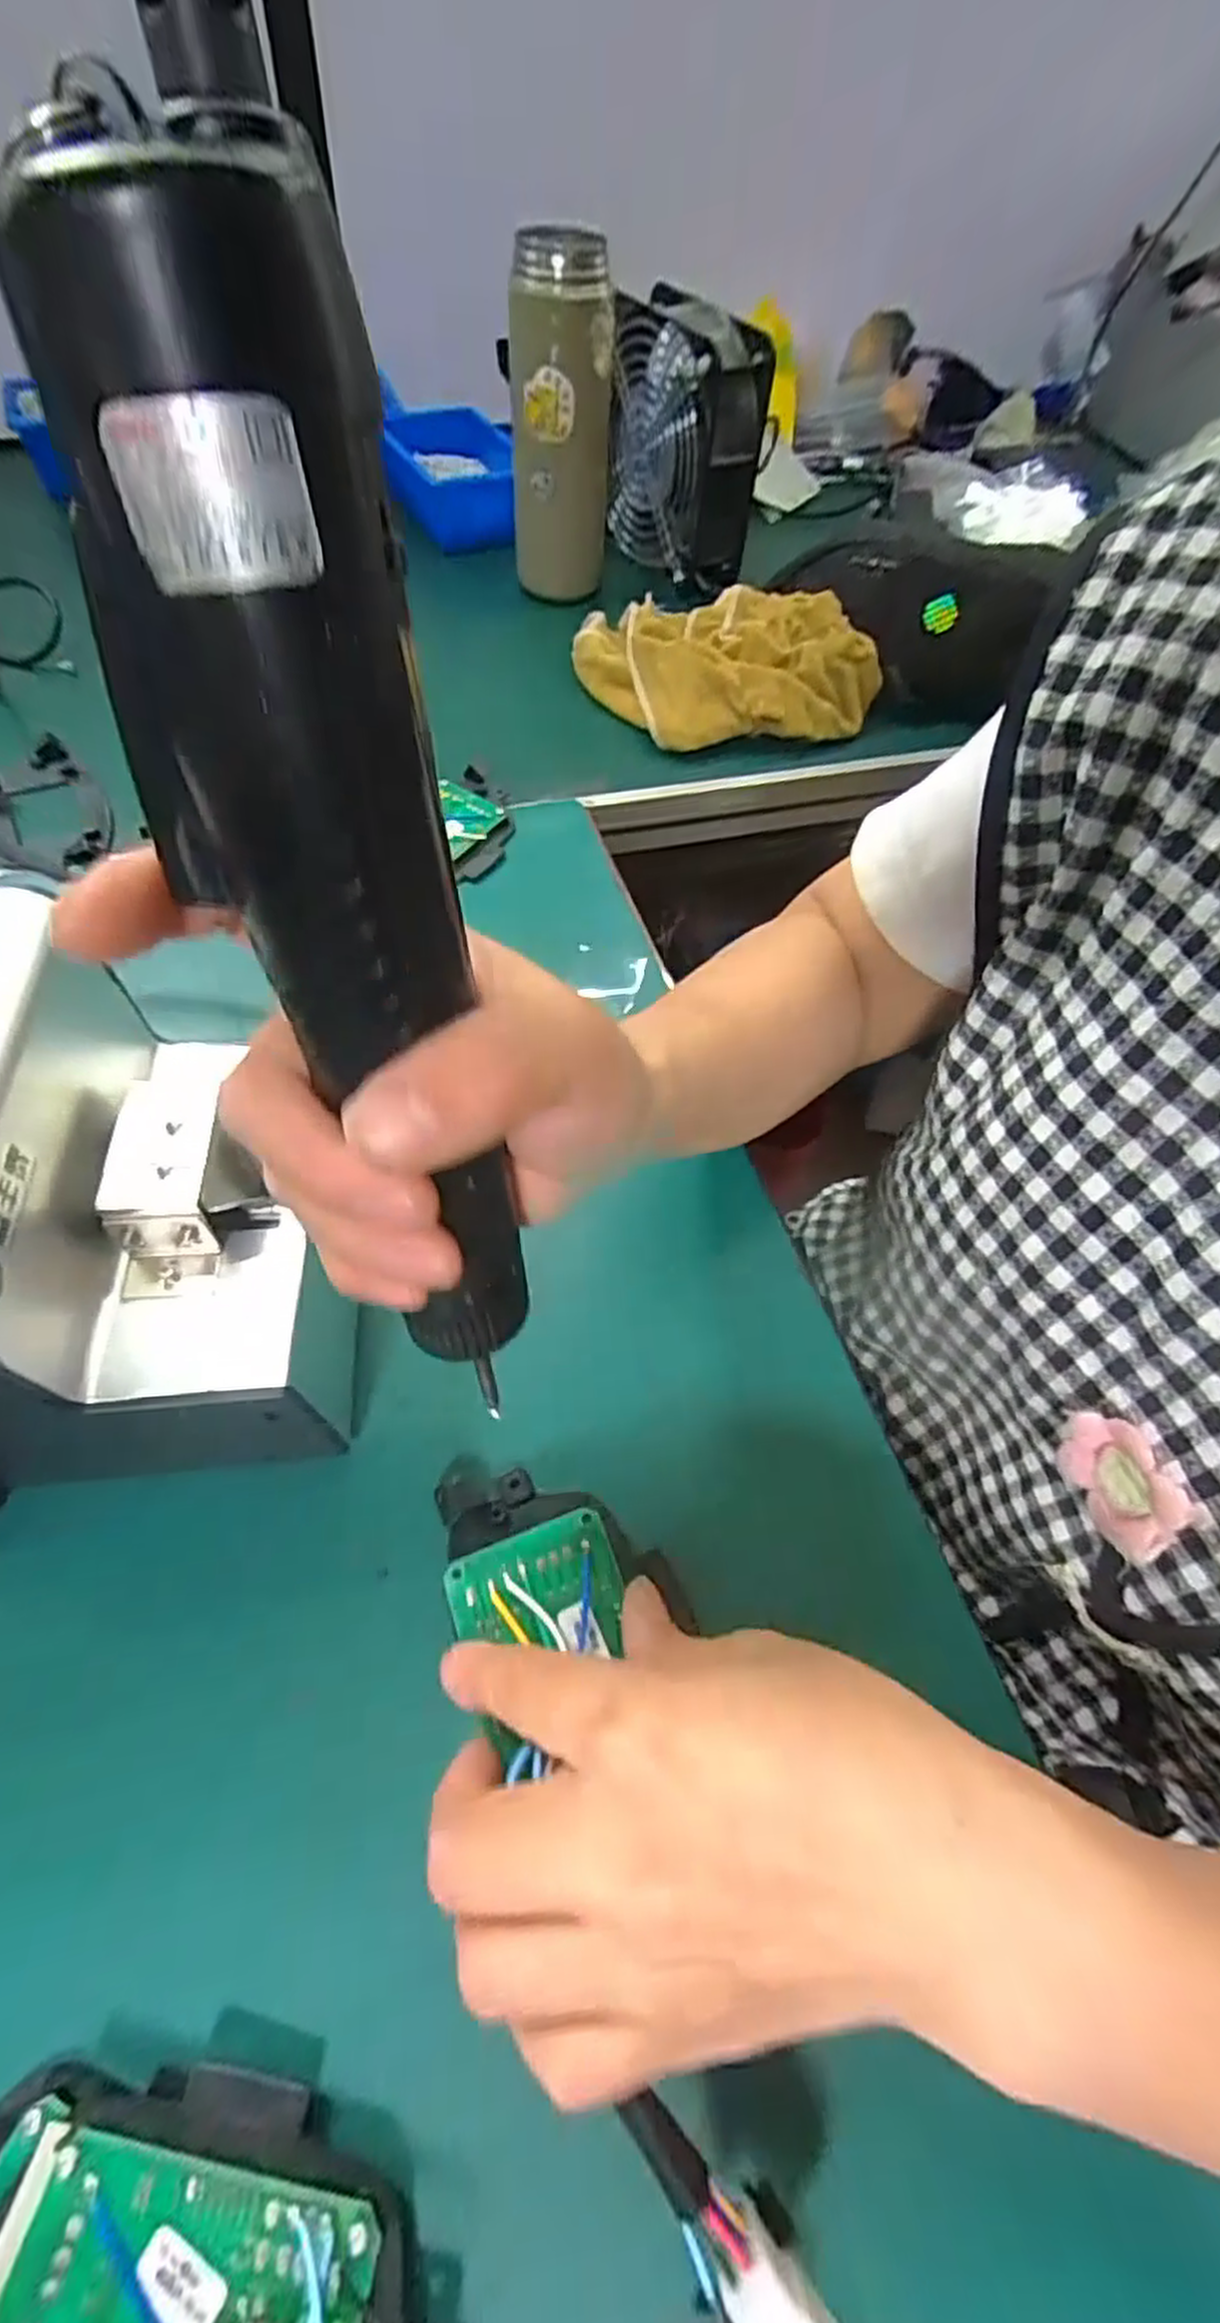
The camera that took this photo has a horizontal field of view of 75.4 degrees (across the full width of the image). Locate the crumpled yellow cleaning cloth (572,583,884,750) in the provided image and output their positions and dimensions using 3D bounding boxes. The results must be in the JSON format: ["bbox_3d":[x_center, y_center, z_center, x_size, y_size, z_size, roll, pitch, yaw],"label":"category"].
[{"bbox_3d":[0.081,-0.336,0.531,0.195,0.056,0.123,-8,59,-9],"label":"crumpled yellow cleaning cloth"}]

